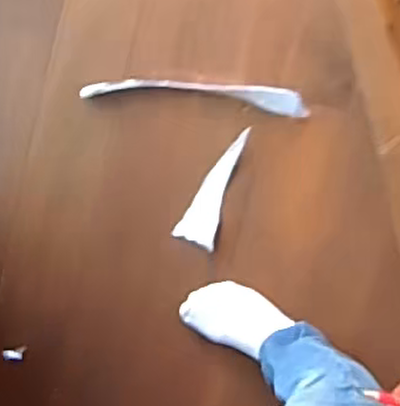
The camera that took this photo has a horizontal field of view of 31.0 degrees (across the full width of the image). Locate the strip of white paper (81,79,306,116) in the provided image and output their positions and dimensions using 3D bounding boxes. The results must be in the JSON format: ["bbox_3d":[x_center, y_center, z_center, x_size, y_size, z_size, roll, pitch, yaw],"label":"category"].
[{"bbox_3d":[-0.006,-0.177,1.177,0.365,0.017,0.043,4,99,-3],"label":"strip of white paper"}]

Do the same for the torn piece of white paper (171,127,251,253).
[{"bbox_3d":[0.027,-0.026,1.188,0.065,0.028,0.199,22,97,-5],"label":"torn piece of white paper"}]

